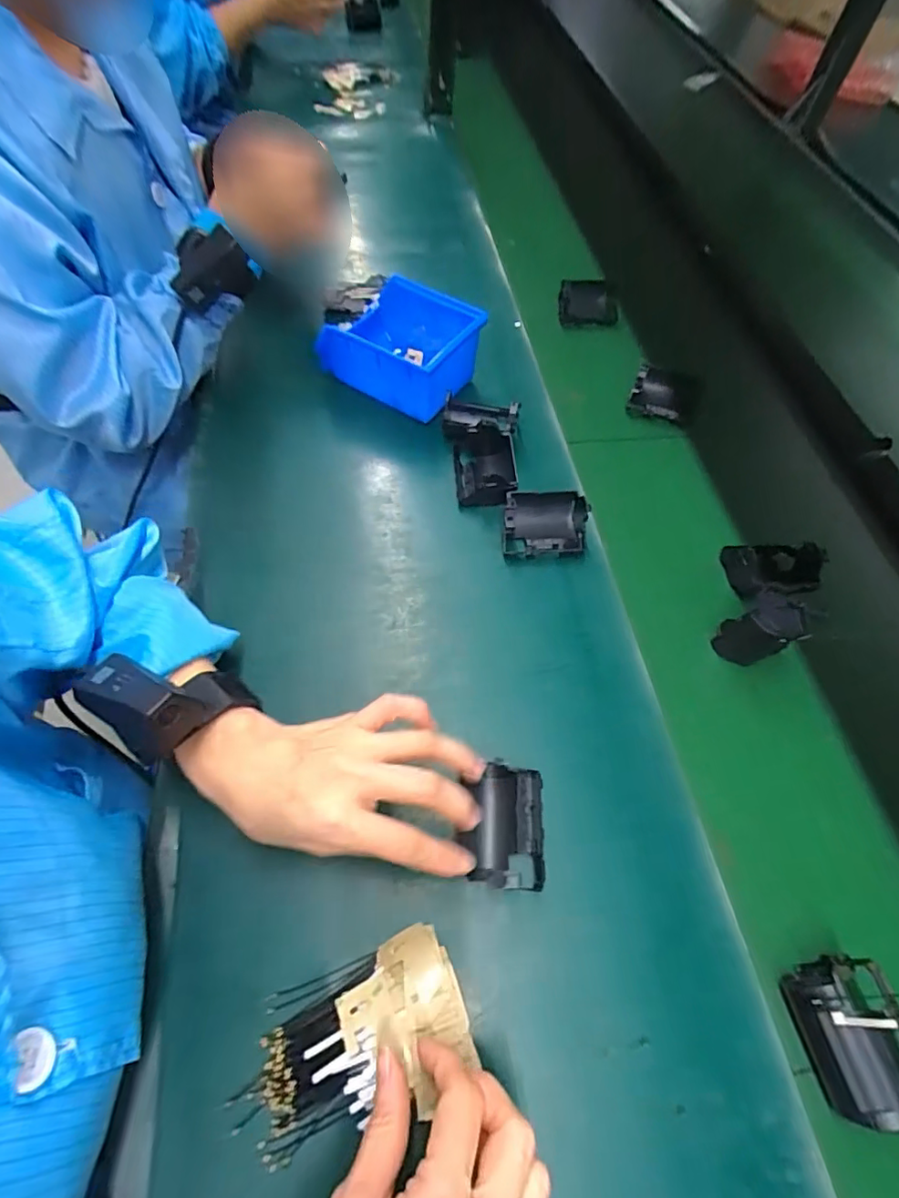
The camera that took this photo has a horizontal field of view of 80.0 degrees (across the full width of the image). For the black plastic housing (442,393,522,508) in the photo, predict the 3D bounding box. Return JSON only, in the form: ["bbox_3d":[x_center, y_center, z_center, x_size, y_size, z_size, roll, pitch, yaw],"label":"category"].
[{"bbox_3d":[0.033,-0.149,0.512,0.068,0.037,0.138,-2,60,-5],"label":"black plastic housing"}]

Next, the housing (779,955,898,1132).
[{"bbox_3d":[0.225,0.242,0.295,0.042,0.040,0.072,-8,60,-8],"label":"housing"}]

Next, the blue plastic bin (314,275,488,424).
[{"bbox_3d":[-0.050,-0.260,0.555,0.147,0.075,0.108,30,62,13],"label":"blue plastic bin"}]

